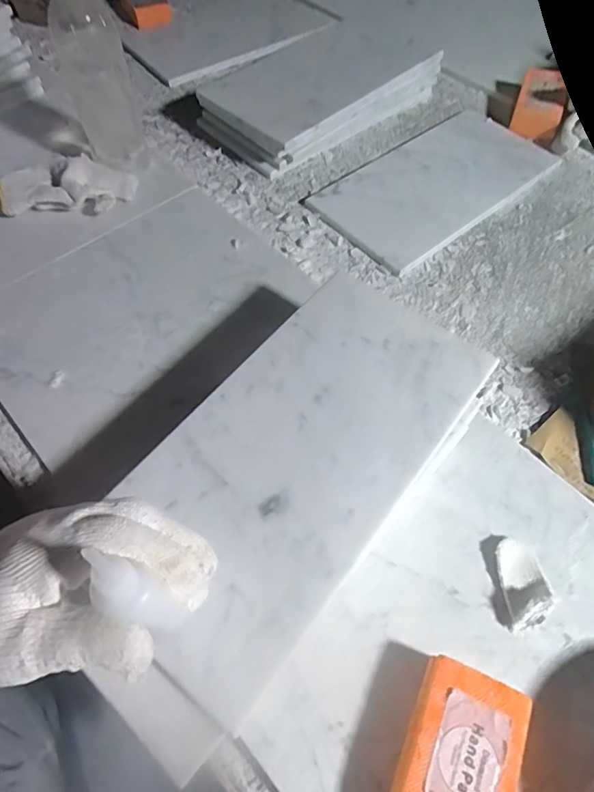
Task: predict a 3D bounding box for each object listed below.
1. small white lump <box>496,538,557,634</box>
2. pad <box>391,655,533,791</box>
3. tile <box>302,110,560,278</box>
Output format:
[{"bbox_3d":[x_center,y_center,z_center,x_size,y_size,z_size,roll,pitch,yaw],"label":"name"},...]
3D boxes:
[{"bbox_3d":[0.164,0.133,0.347,0.031,0.019,0.060,-2,59,-2],"label":"small white lump"},{"bbox_3d":[0.094,0.214,0.291,0.059,0.035,0.091,24,61,12],"label":"pad"},{"bbox_3d":[0.172,-0.266,0.603,0.308,0.010,0.158,-36,66,-21],"label":"tile"}]

